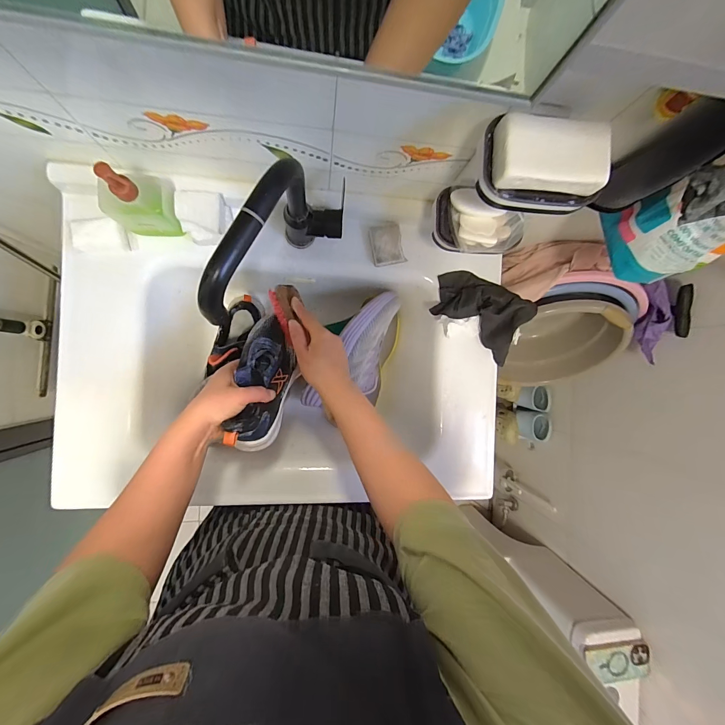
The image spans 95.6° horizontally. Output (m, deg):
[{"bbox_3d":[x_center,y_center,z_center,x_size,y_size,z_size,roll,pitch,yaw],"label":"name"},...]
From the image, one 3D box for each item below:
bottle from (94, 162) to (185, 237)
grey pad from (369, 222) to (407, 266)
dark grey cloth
[{"bbox_3d":[-0.303,-0.216,0.440,0.082,0.140,0.051,-4,90,-8],"label":"bottle"},{"bbox_3d":[0.041,-0.201,0.557,0.057,0.013,0.067,-13,92,-16],"label":"grey pad"},{"bbox_3d":[0.207,-0.089,0.560,0.172,0.064,0.106,33,85,-7],"label":"dark grey cloth"}]

